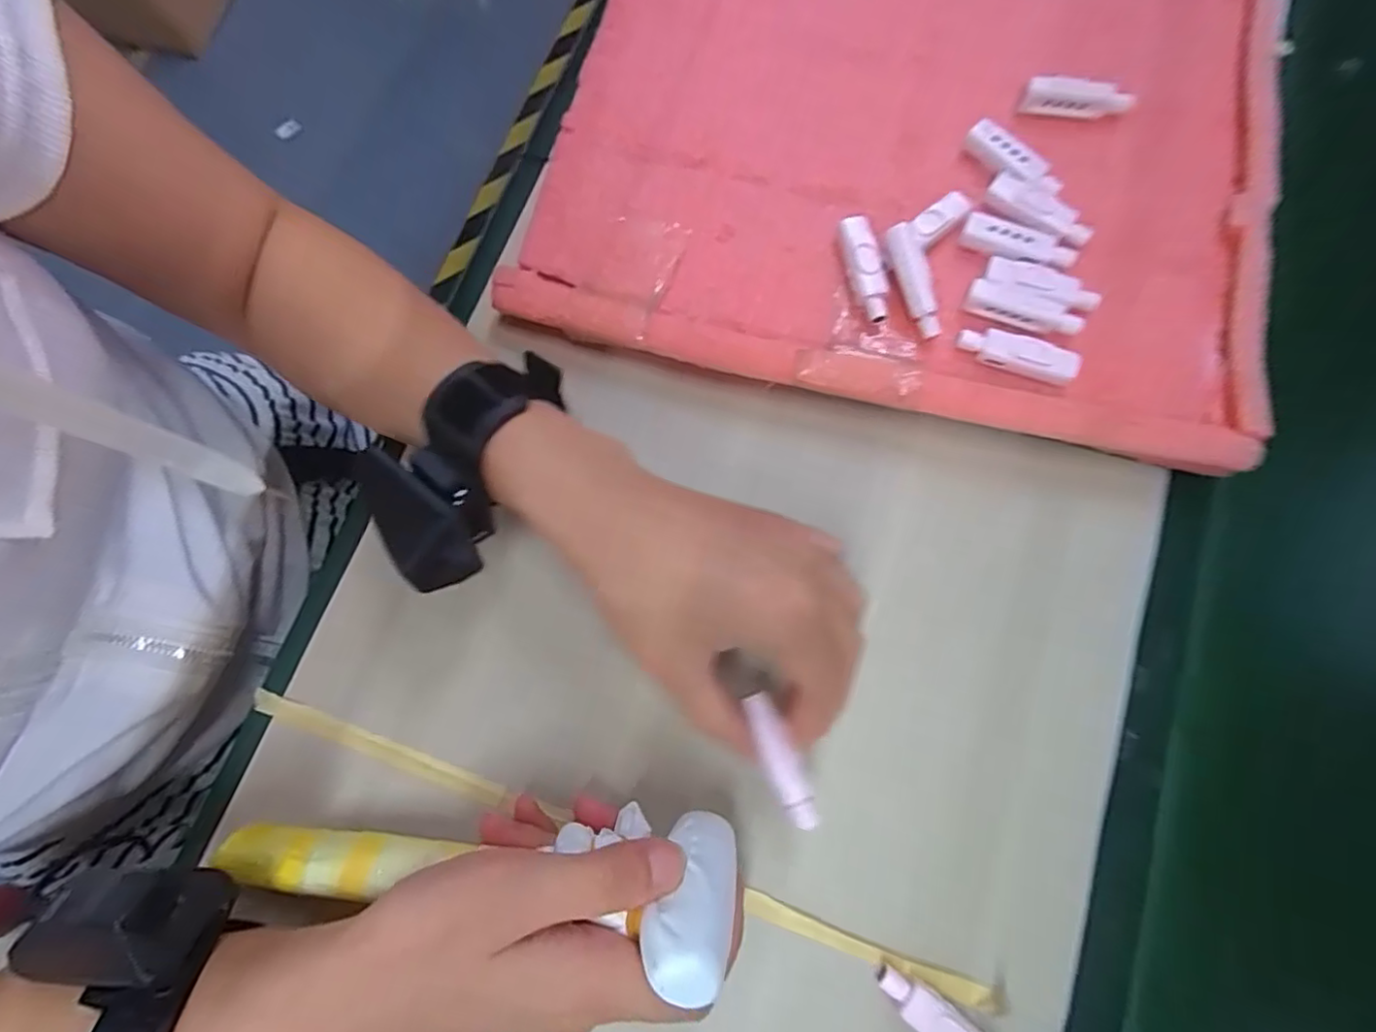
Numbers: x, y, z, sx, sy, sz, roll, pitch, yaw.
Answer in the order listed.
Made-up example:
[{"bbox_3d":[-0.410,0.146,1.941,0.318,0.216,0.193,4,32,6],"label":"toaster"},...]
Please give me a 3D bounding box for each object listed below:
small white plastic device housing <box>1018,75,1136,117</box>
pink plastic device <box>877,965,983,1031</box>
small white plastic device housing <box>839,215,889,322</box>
[{"bbox_3d":[0.215,-0.230,0.332,0.060,0.013,0.013,5,77,3],"label":"small white plastic device housing"},{"bbox_3d":[0.104,0.208,0.248,0.056,0.014,0.017,36,80,9],"label":"pink plastic device"},{"bbox_3d":[0.091,-0.126,0.309,0.015,0.014,0.055,-12,76,-1],"label":"small white plastic device housing"}]

